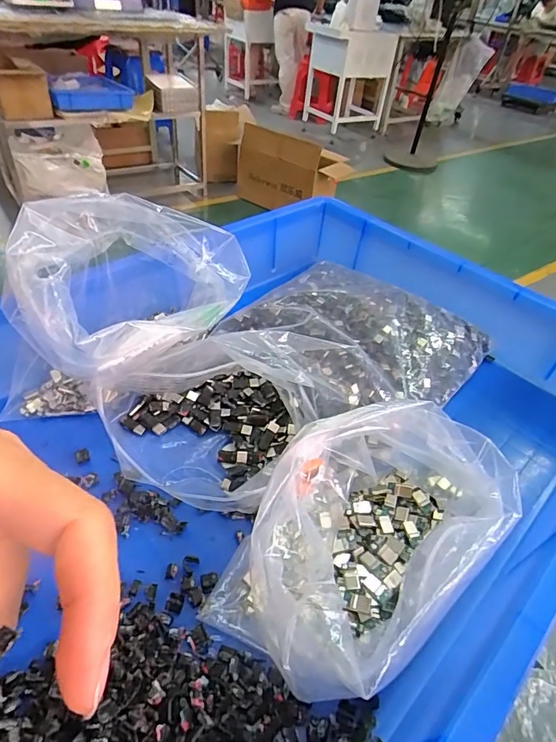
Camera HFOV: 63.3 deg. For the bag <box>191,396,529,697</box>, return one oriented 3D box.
[{"bbox_3d":[0.045,0.086,0.247,0.113,0.073,0.157,32,48,26],"label":"bag"}]

